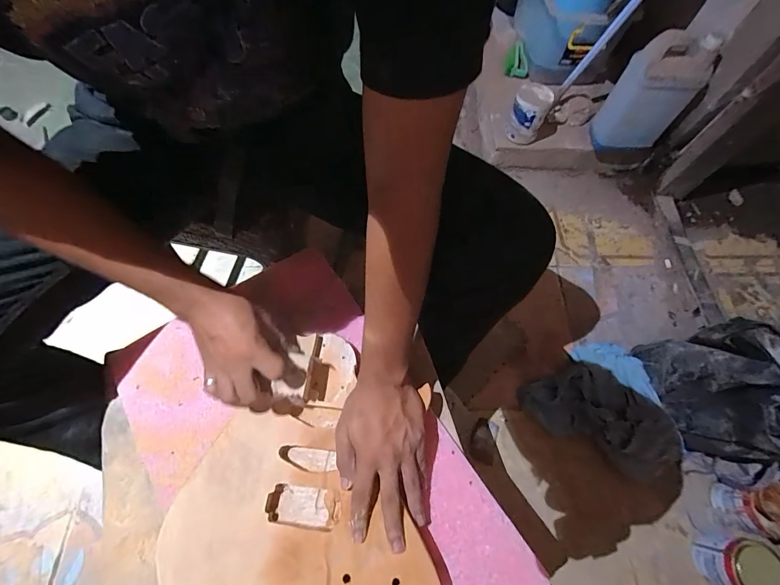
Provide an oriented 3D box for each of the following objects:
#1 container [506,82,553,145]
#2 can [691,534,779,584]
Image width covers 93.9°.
[{"bbox_3d":[0.414,-0.541,1.097,0.099,0.122,0.100,22,66,10],"label":"container"},{"bbox_3d":[0.705,0.553,0.733,0.110,0.101,0.106,9,64,3],"label":"can"}]

